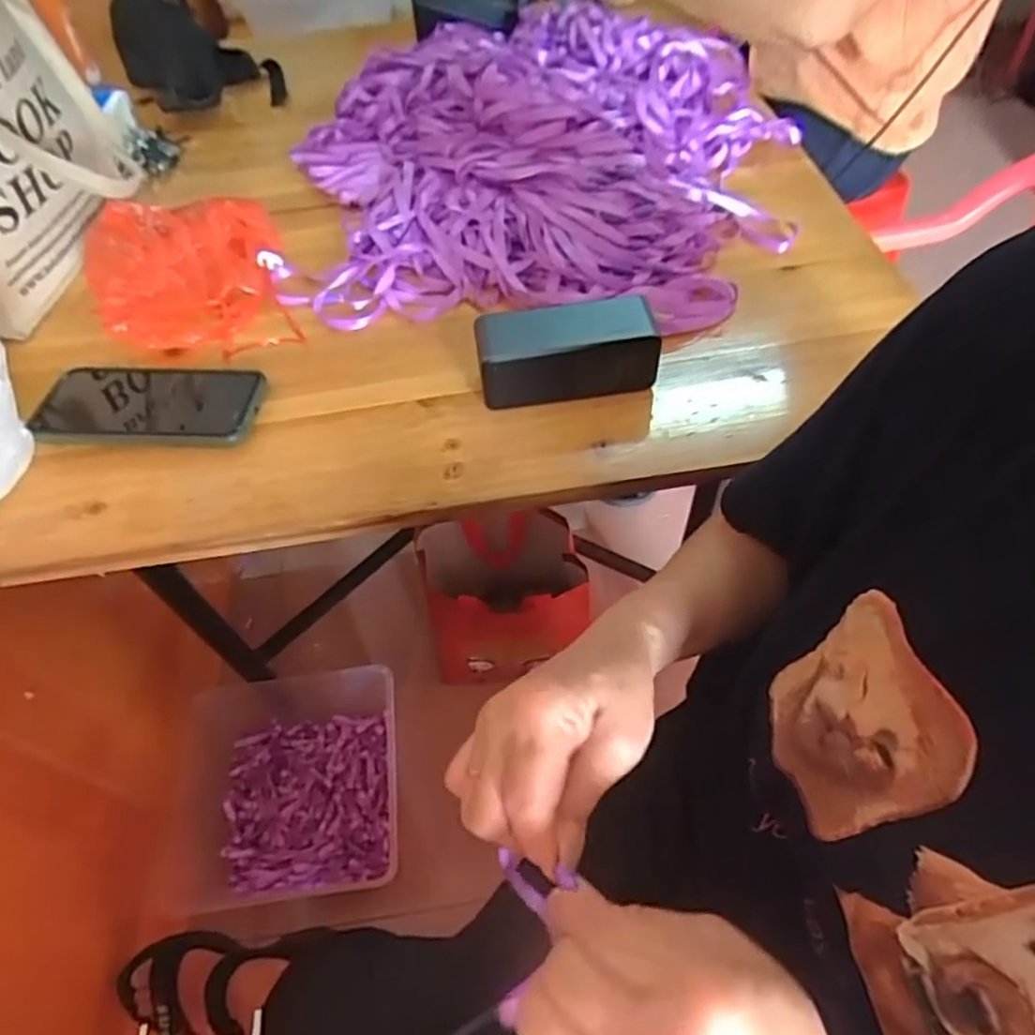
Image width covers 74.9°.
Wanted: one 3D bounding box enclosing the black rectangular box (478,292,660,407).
[{"bbox_3d":[0.036,-0.121,0.501,0.128,0.056,0.051,-7,55,-2],"label":"black rectangular box"}]

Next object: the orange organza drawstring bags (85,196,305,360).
[{"bbox_3d":[-0.282,-0.203,0.579,0.157,0.041,0.215,-16,56,-8],"label":"orange organza drawstring bags"}]

